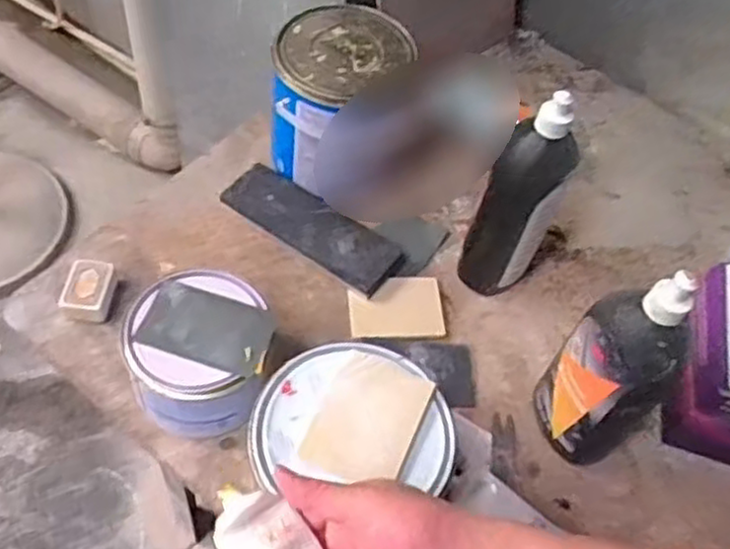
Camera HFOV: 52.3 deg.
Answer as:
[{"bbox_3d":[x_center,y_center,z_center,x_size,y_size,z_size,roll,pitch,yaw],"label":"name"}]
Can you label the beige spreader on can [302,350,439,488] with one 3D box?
[{"bbox_3d":[0.004,0.109,0.566,0.073,0.007,0.104,23,60,8],"label":"beige spreader on can"}]

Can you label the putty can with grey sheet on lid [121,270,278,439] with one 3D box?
[{"bbox_3d":[-0.152,0.069,0.690,0.130,0.083,0.135,-5,56,-11],"label":"putty can with grey sheet on lid"}]

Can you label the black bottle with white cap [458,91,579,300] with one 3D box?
[{"bbox_3d":[0.156,-0.070,0.740,0.080,0.219,0.068,-15,58,-17],"label":"black bottle with white cap"}]

